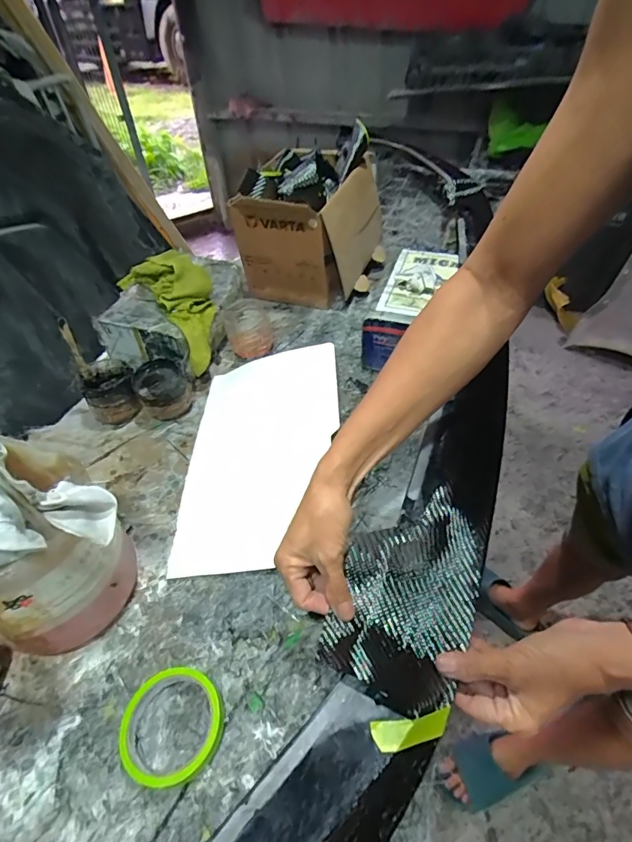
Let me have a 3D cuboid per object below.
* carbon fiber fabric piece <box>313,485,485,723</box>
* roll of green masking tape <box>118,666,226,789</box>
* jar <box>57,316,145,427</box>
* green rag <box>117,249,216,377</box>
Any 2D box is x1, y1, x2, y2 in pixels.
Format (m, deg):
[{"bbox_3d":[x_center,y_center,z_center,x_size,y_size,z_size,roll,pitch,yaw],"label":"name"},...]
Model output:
[{"bbox_3d":[0.086,0.151,0.395,0.115,0.034,0.184,22,54,20],"label":"carbon fiber fabric piece"},{"bbox_3d":[-0.134,0.283,0.408,0.090,0.025,0.092,-2,45,2],"label":"roll of green masking tape"},{"bbox_3d":[-0.323,-0.067,0.660,0.077,0.149,0.084,-26,48,-16],"label":"jar"},{"bbox_3d":[-0.221,-0.195,0.717,0.119,0.096,0.223,-29,76,-20],"label":"green rag"}]

